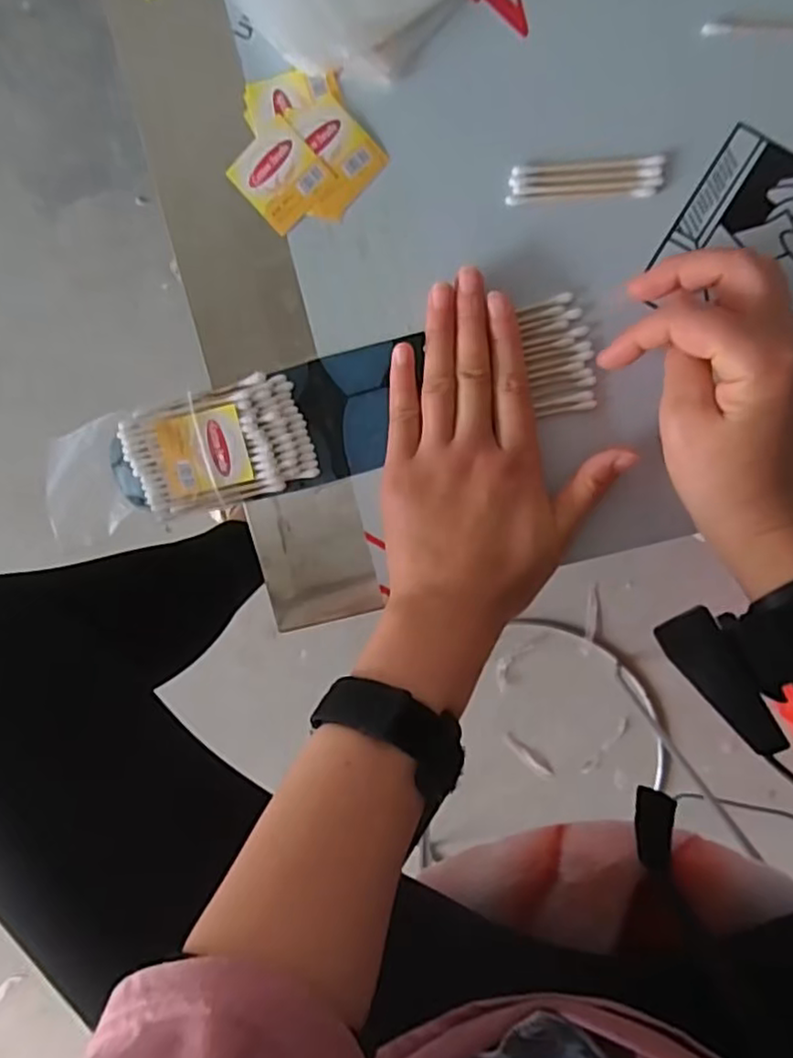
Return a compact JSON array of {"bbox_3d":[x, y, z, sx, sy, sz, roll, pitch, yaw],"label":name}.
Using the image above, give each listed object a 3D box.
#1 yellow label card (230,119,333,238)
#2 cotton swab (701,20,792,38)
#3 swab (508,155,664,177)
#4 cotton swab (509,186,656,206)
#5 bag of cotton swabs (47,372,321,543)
[{"bbox_3d":[-0.058,-0.176,0.325,0.040,0.004,0.041,-44,92,7],"label":"yellow label card"},{"bbox_3d":[0.179,-0.232,0.303,0.071,0.004,0.007,5,97,3],"label":"cotton swab"},{"bbox_3d":[0.092,-0.175,0.315,0.071,0.004,0.006,-2,96,3],"label":"swab"},{"bbox_3d":[0.089,-0.161,0.315,0.070,0.004,0.005,-2,96,3],"label":"cotton swab"},{"bbox_3d":[-0.115,-0.036,0.338,0.138,0.014,0.058,-15,95,5],"label":"bag of cotton swabs"}]

